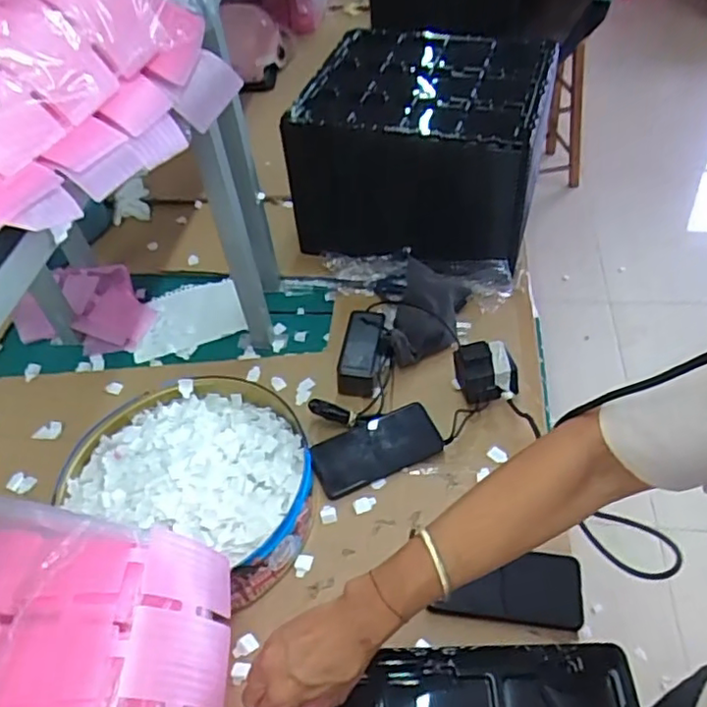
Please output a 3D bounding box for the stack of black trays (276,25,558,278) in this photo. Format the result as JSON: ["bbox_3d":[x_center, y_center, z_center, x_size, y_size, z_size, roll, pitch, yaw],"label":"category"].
[{"bbox_3d":[0.130,-0.357,1.109,0.364,0.270,0.385,10,49,15],"label":"stack of black trays"}]

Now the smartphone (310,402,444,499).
[{"bbox_3d":[0.028,0.122,0.820,0.166,0.013,0.078,-20,67,-15],"label":"smartphone"}]

